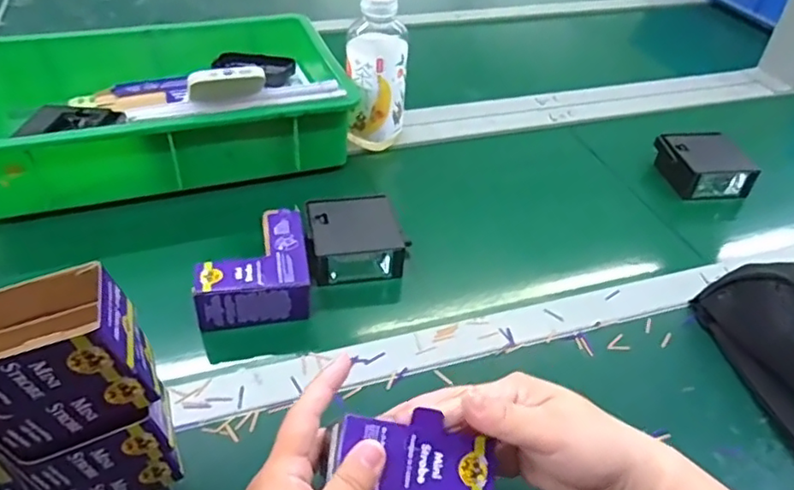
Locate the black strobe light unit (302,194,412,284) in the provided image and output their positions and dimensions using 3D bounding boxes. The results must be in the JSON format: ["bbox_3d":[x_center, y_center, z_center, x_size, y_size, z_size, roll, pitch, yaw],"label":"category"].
[{"bbox_3d":[-0.043,-0.004,0.612,0.093,0.048,0.089,-4,42,-8],"label":"black strobe light unit"}]

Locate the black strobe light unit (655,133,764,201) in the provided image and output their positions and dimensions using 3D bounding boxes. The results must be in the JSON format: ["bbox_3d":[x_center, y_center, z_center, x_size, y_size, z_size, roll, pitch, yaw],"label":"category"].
[{"bbox_3d":[0.376,-0.101,0.741,0.084,0.045,0.099,-3,42,-8],"label":"black strobe light unit"}]

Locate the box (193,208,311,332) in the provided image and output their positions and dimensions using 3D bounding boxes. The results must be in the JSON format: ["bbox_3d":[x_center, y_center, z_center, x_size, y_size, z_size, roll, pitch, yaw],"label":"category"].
[{"bbox_3d":[-0.133,0.020,0.561,0.097,0.044,0.105,-6,42,-11],"label":"box"}]

